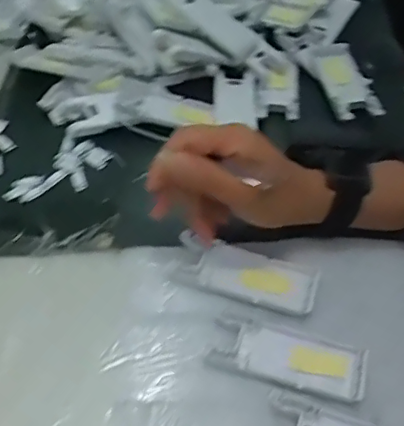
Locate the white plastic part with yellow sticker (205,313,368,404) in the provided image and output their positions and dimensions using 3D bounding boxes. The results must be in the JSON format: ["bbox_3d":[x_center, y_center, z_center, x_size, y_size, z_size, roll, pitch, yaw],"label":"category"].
[{"bbox_3d":[0.057,0.096,0.386,0.100,0.012,0.042,13,53,9],"label":"white plastic part with yellow sticker"}]

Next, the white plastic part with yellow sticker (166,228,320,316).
[{"bbox_3d":[0.032,0.043,0.422,0.101,0.009,0.042,15,53,10],"label":"white plastic part with yellow sticker"}]

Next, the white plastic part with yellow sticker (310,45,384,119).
[{"bbox_3d":[0.142,-0.129,0.568,0.044,0.011,0.102,-9,53,-8],"label":"white plastic part with yellow sticker"}]

